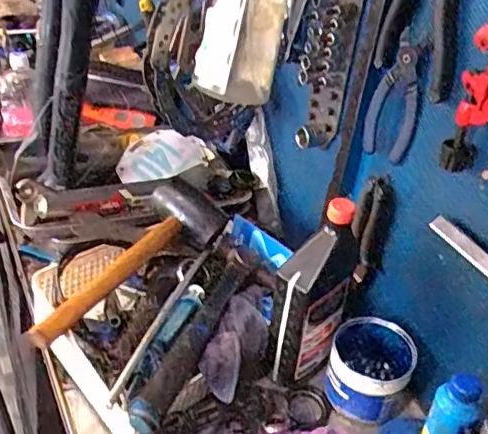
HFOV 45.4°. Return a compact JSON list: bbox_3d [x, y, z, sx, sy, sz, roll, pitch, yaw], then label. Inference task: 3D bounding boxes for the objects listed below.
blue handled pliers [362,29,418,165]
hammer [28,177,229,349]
[{"bbox_3d":[0.180,-0.138,0.702,0.061,0.149,0.010,33,42,32],"label":"blue handled pliers"},{"bbox_3d":[-0.156,0.036,0.787,0.105,0.071,0.350,30,40,29],"label":"hammer"}]

